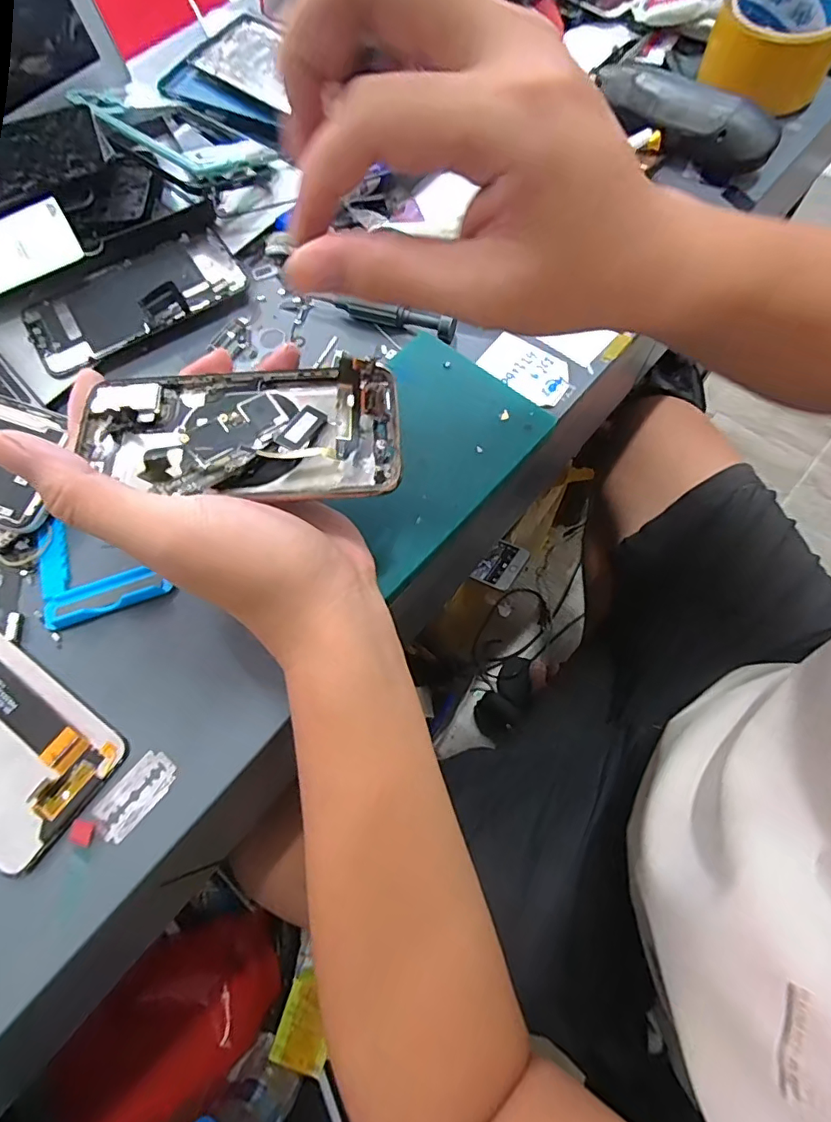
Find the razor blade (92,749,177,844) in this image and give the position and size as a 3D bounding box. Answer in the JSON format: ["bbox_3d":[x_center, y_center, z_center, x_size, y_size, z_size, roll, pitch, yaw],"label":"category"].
[{"bbox_3d":[-0.135,0.112,0.252,0.022,0.004,0.039,37,74,16],"label":"razor blade"}]

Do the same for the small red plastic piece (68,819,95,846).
[{"bbox_3d":[-0.157,0.127,0.245,0.011,0.004,0.010,14,71,7],"label":"small red plastic piece"}]

